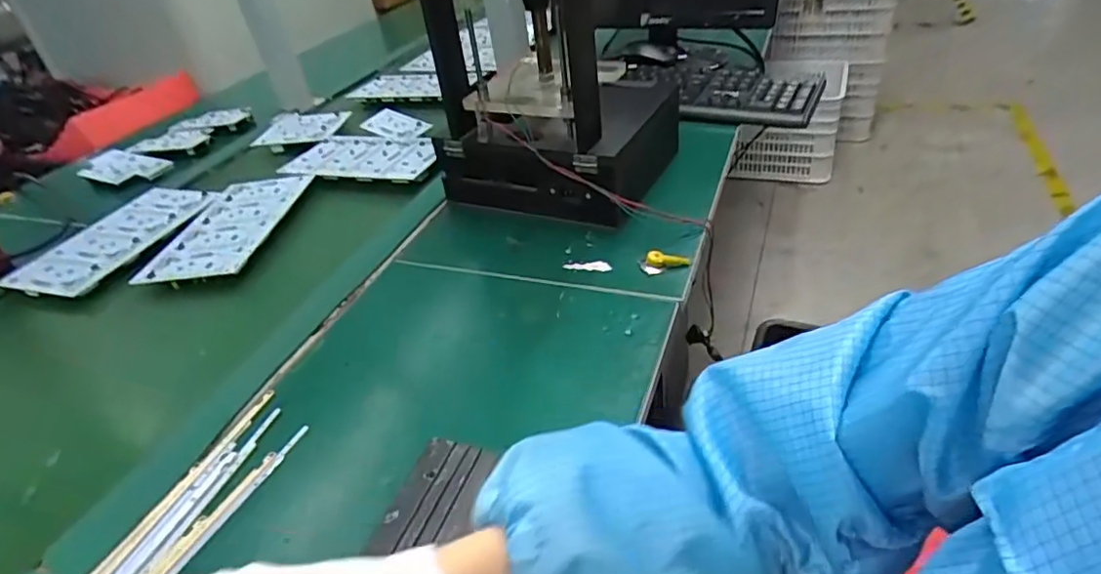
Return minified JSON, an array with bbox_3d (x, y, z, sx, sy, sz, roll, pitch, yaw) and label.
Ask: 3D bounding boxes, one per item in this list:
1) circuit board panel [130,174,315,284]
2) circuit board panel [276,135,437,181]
[{"bbox_3d":[-0.375,-0.074,0.694,0.121,0.008,0.211,-1,41,11],"label":"circuit board panel"},{"bbox_3d":[-0.252,-0.180,0.810,0.210,0.013,0.116,4,44,14],"label":"circuit board panel"}]

